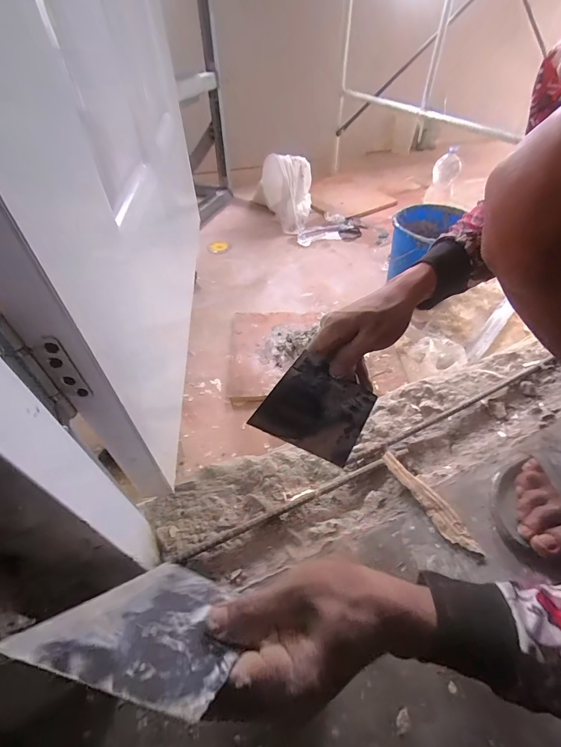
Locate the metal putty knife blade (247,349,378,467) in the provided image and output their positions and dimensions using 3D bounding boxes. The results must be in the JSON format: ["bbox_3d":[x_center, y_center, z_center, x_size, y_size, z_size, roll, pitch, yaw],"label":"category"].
[{"bbox_3d":[0.044,0.043,0.385,0.094,0.134,0.004,-60,26,2],"label":"metal putty knife blade"}]

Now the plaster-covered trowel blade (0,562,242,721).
[{"bbox_3d":[-0.072,0.153,0.212,0.098,0.136,0.004,11,77,13],"label":"plaster-covered trowel blade"}]

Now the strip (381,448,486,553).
[{"bbox_3d":[0.184,0.156,0.422,0.031,0.009,0.141,-27,60,-17],"label":"strip"}]

